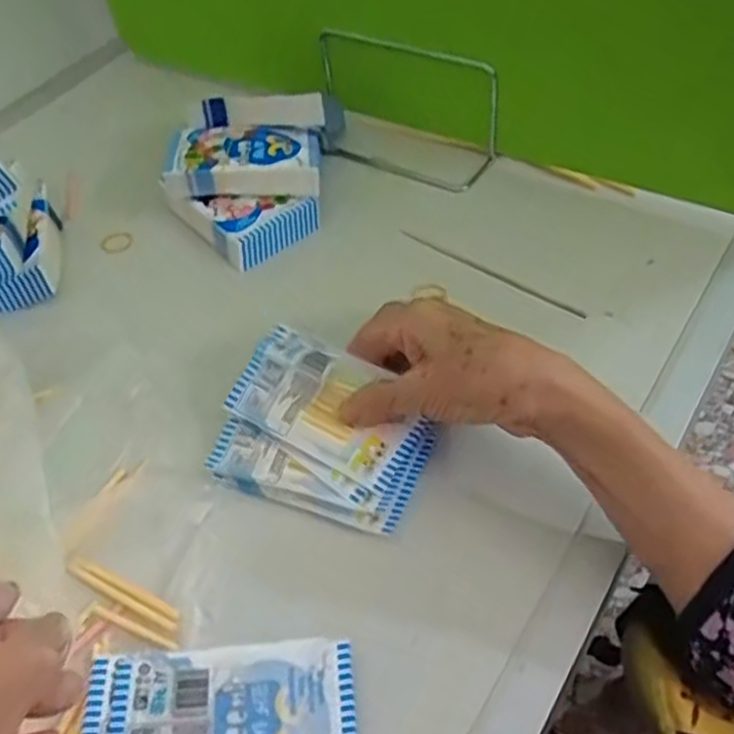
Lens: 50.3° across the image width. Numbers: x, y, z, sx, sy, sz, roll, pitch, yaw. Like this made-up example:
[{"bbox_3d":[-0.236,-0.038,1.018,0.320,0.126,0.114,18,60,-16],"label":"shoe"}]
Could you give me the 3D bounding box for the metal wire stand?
[{"bbox_3d":[0.015,-0.196,0.580,0.156,0.084,0.057,25,56,23],"label":"metal wire stand"}]

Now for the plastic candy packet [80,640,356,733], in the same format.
[{"bbox_3d":[-0.063,0.155,0.333,0.115,0.008,0.070,-7,49,1],"label":"plastic candy packet"}]

